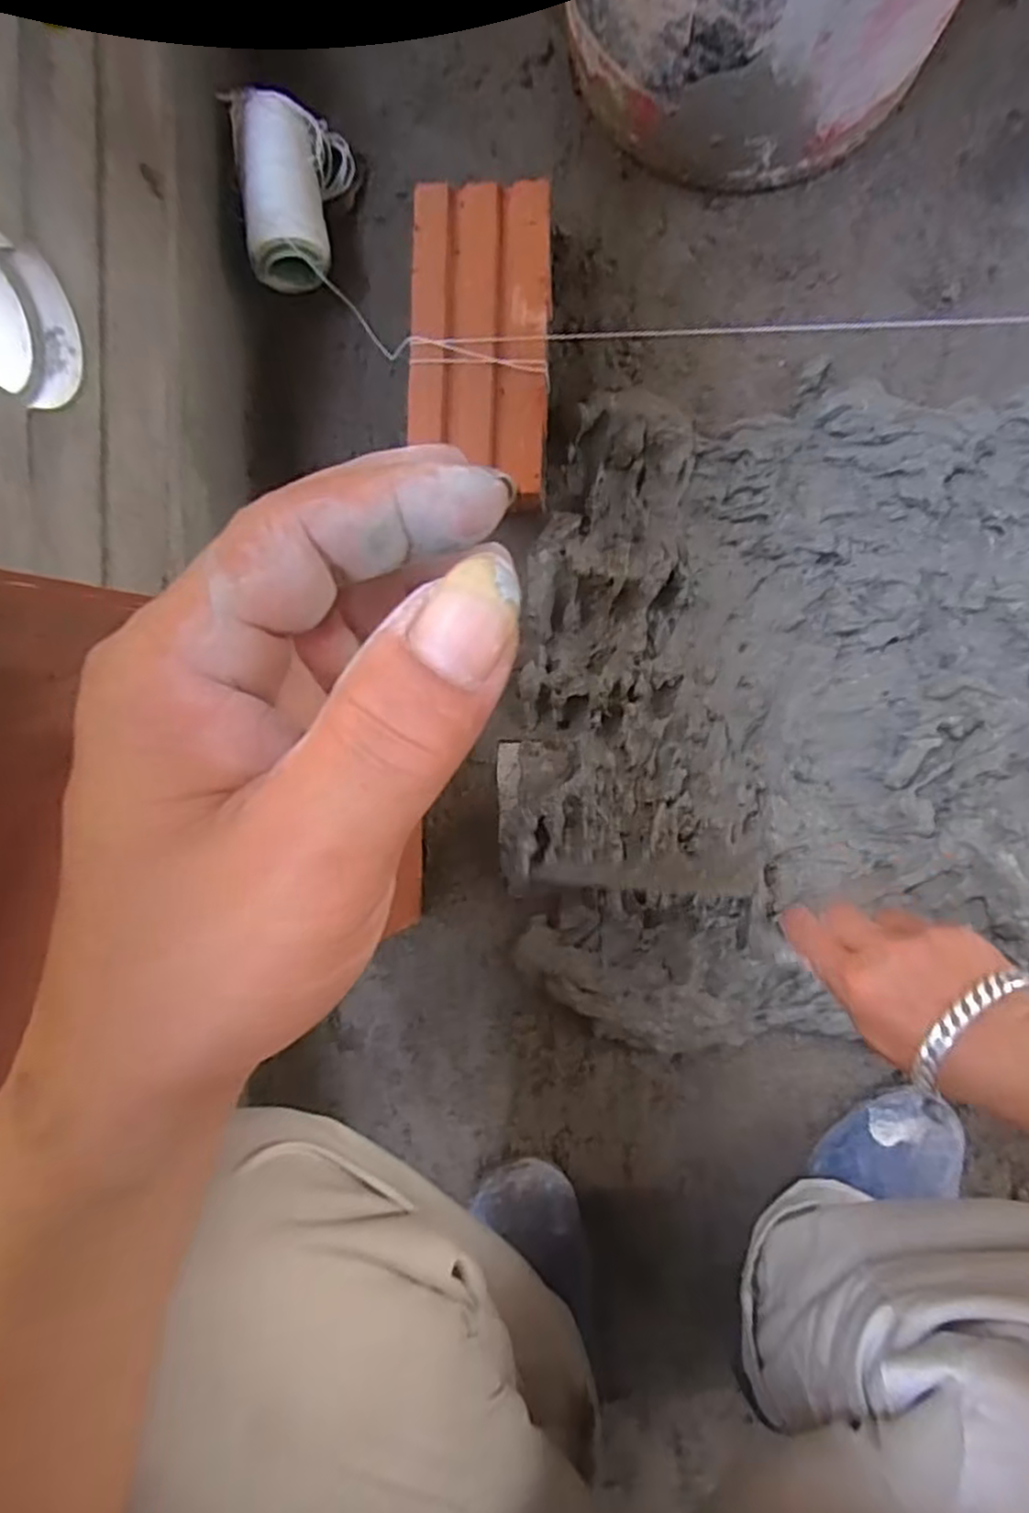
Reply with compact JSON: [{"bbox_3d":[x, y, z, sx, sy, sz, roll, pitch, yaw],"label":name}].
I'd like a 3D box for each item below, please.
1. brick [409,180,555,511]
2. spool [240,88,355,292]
[{"bbox_3d":[-0.019,-0.279,0.505,0.096,0.062,0.207,1,92,5],"label":"brick"},{"bbox_3d":[-0.157,-0.403,0.513,0.063,0.049,0.124,1,91,6],"label":"spool"}]

